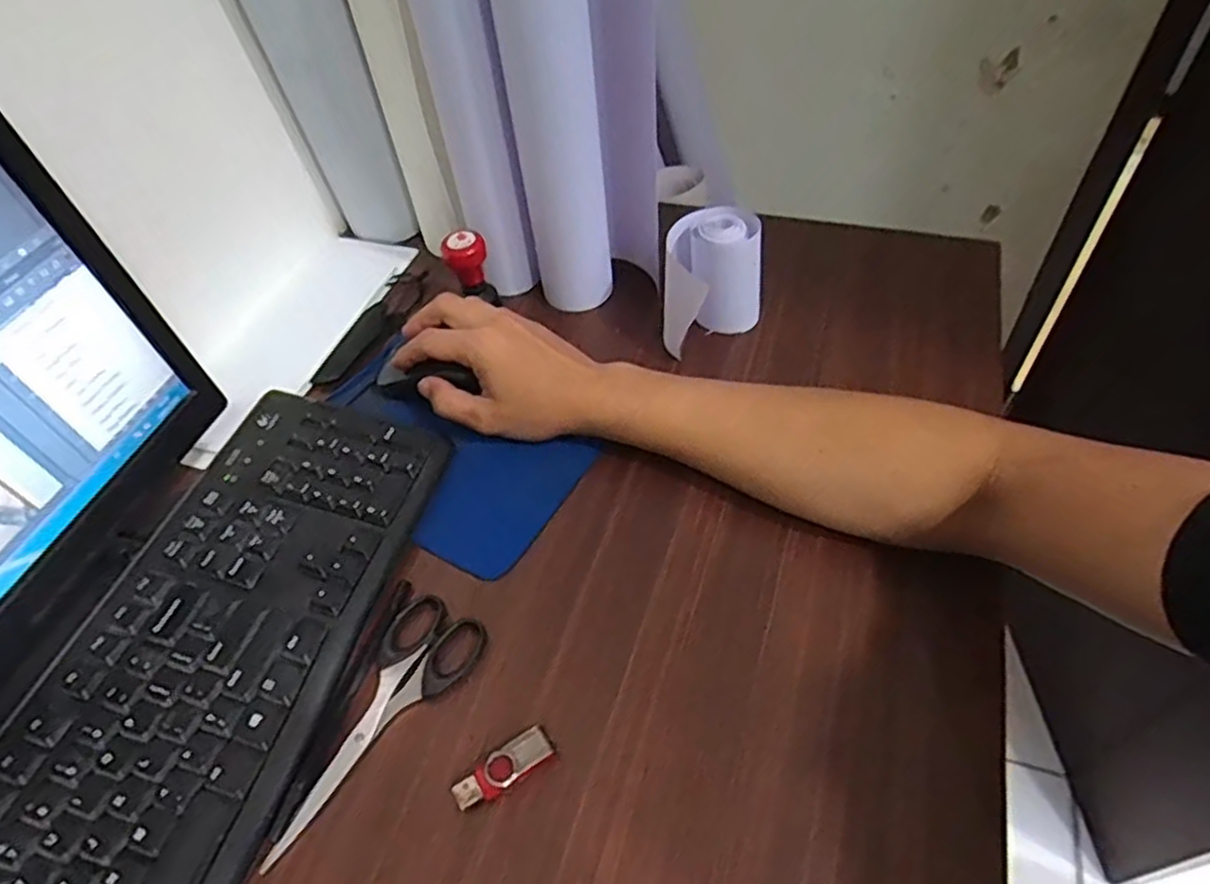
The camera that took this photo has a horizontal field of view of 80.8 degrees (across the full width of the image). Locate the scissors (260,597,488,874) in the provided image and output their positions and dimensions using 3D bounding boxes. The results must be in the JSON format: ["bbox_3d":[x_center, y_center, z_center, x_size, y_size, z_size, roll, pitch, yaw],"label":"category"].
[{"bbox_3d":[-0.133,0.146,0.391,0.055,0.004,0.149,36,61,24],"label":"scissors"}]

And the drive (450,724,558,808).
[{"bbox_3d":[-0.052,0.167,0.363,0.052,0.006,0.018,-30,58,-21],"label":"drive"}]

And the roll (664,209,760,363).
[{"bbox_3d":[0.082,-0.121,0.535,0.073,0.094,0.071,0,53,0],"label":"roll"}]

